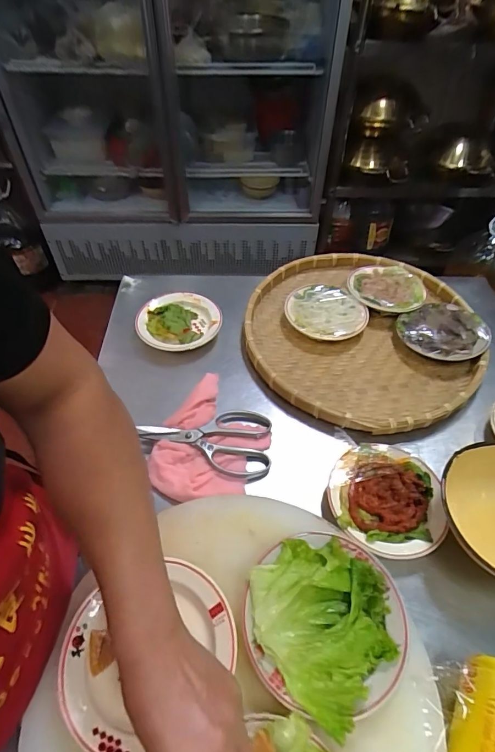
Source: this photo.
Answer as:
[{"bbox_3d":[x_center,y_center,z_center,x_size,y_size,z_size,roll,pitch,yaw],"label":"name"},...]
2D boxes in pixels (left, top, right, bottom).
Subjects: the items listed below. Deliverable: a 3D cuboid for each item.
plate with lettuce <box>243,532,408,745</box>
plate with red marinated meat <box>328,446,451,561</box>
[{"bbox_3d":[0.073,0.232,0.393,0.146,0.037,0.152,1,50,-1],"label":"plate with lettuce"},{"bbox_3d":[0.185,0.167,0.547,0.144,0.040,0.146,1,50,-1],"label":"plate with red marinated meat"}]

